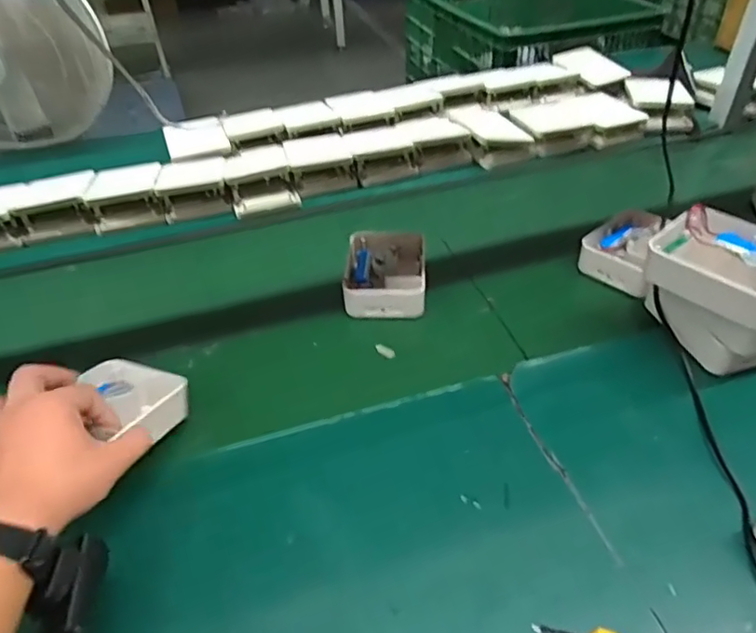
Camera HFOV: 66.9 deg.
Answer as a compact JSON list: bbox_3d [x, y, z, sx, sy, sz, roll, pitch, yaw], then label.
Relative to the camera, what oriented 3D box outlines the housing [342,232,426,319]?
[{"bbox_3d":[0.012,-0.056,0.727,0.106,0.054,0.122,0,40,4],"label":"housing"}]

